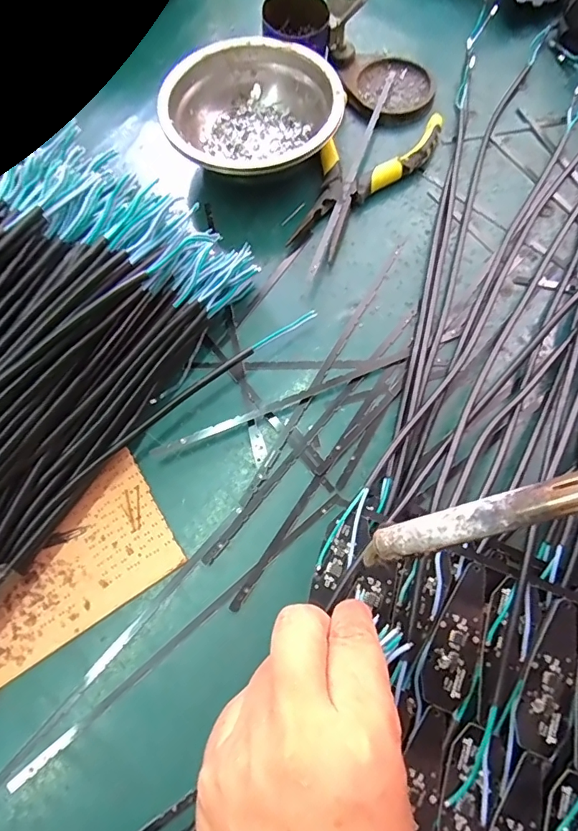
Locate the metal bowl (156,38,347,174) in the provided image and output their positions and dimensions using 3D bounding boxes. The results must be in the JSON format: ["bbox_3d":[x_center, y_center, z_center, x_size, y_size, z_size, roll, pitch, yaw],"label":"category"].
[{"bbox_3d":[-0.029,-0.233,0.347,0.126,0.043,0.126,-1,71,2],"label":"metal bowl"}]

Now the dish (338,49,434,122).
[{"bbox_3d":[0.080,-0.267,0.370,0.074,0.010,0.064,29,74,11],"label":"dish"}]

